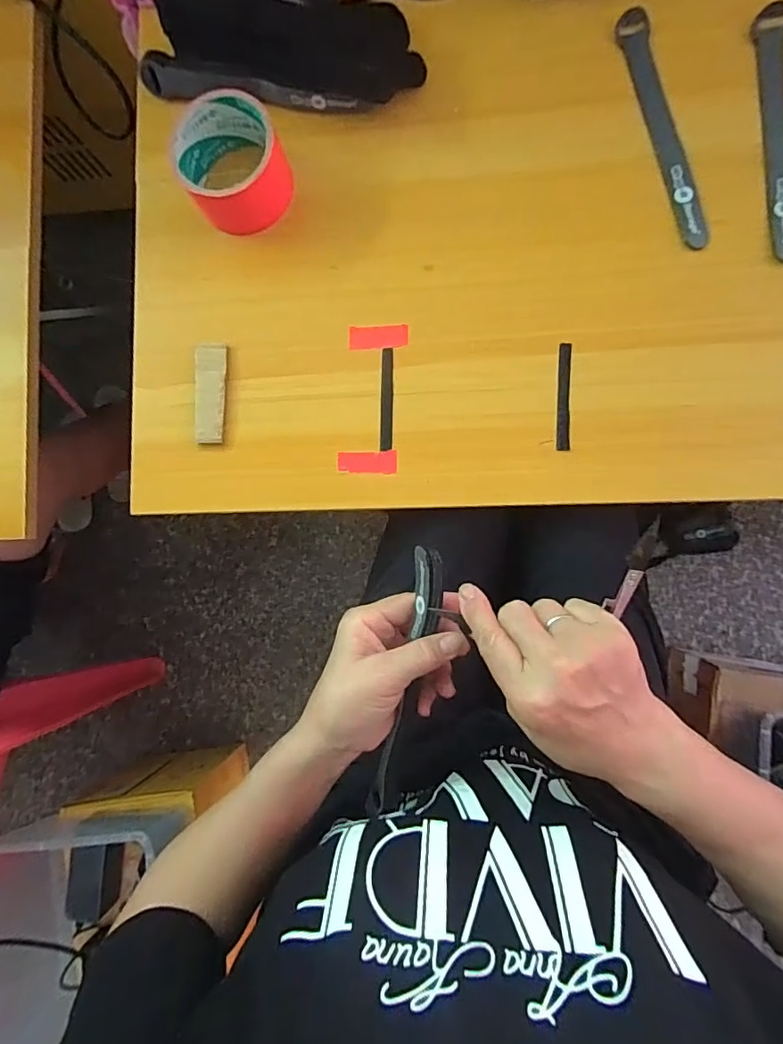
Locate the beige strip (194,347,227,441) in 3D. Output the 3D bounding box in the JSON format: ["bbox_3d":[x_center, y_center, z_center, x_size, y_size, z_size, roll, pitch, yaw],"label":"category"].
[{"bbox_3d":[-0.151,-0.108,0.422,0.025,0.005,0.083,-2,87,8],"label":"beige strip"}]

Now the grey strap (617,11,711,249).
[{"bbox_3d":[0.209,-0.305,0.391,0.023,0.007,0.194,-12,85,11],"label":"grey strap"}]

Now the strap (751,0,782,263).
[{"bbox_3d":[0.292,-0.293,0.379,0.022,0.007,0.196,-1,87,8],"label":"strap"}]

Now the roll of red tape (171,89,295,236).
[{"bbox_3d":[-0.129,-0.288,0.407,0.083,0.046,0.083,0,87,8],"label":"roll of red tape"}]

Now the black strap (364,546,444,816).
[{"bbox_3d":[0.008,0.116,0.355,0.025,0.023,0.200,14,102,8],"label":"black strap"}]

